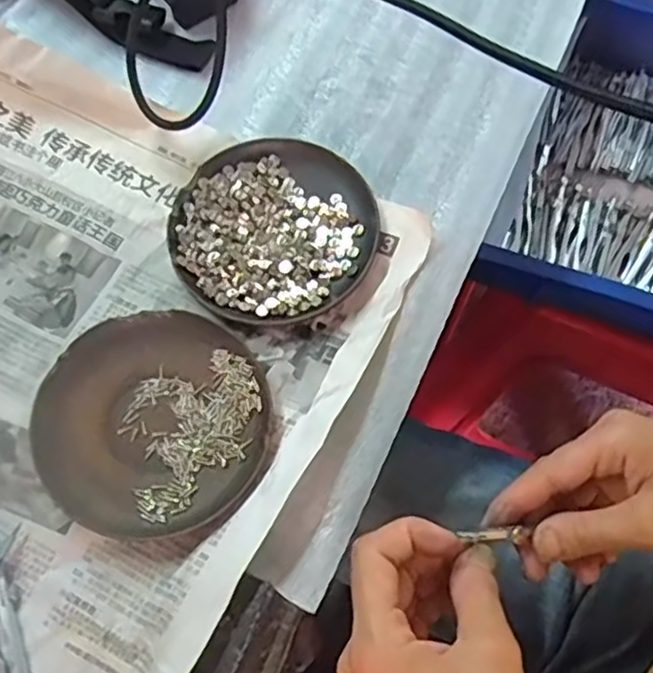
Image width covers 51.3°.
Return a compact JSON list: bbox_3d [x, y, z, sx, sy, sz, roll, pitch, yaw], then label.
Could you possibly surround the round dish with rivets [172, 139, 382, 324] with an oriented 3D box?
[{"bbox_3d":[-0.031,-0.061,0.389,0.112,0.014,0.112,0,68,1],"label":"round dish with rivets"}]

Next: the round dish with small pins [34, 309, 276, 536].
[{"bbox_3d":[-0.088,0.043,0.348,0.115,0.014,0.113,0,68,1],"label":"round dish with small pins"}]

